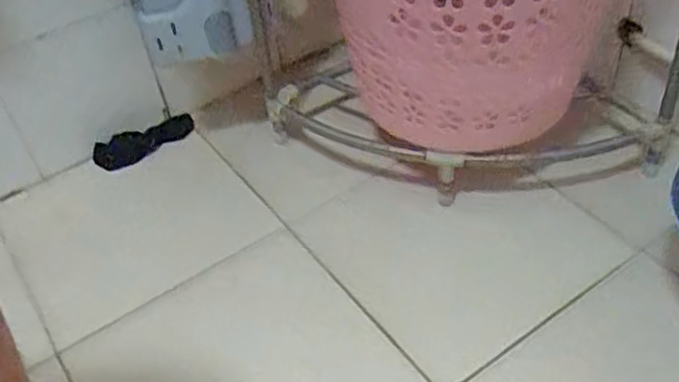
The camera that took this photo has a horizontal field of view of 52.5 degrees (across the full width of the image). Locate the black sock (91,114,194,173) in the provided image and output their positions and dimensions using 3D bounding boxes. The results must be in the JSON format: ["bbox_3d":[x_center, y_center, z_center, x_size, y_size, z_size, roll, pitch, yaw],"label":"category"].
[{"bbox_3d":[-0.288,-0.074,1.015,0.150,0.022,0.055,-23,45,-16],"label":"black sock"}]

